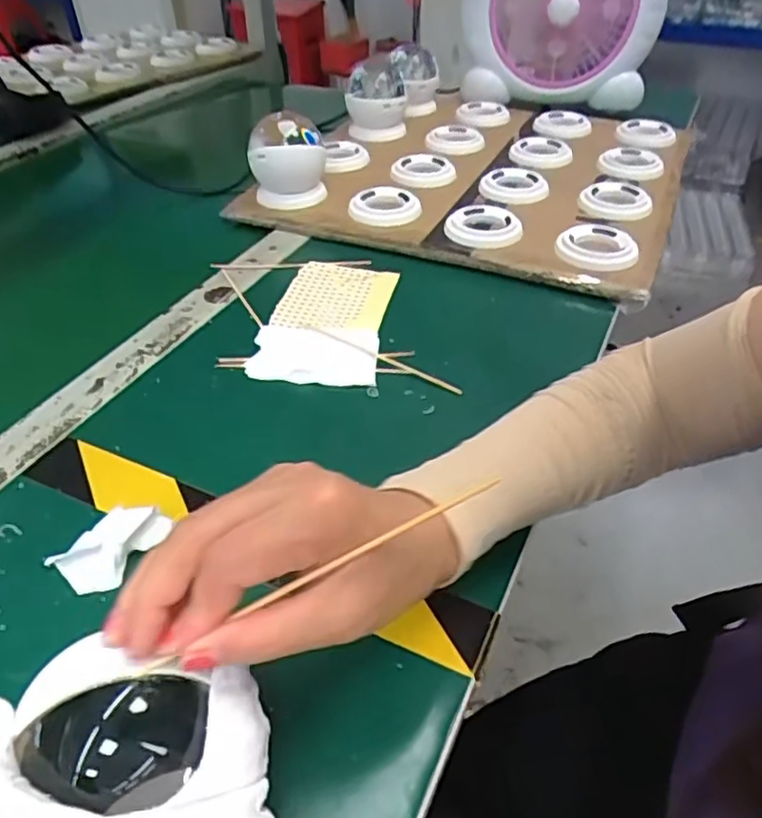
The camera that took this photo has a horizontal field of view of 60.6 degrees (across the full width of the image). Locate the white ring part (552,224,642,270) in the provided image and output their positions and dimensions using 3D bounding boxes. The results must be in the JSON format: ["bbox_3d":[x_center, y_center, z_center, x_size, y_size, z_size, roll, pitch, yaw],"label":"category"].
[{"bbox_3d":[0.195,-0.147,0.596,0.069,0.020,0.070,8,42,8],"label":"white ring part"}]

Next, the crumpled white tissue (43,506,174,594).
[{"bbox_3d":[-0.145,0.072,0.352,0.057,0.028,0.036,-32,51,-31],"label":"crumpled white tissue"}]

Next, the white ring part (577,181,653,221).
[{"bbox_3d":[0.245,-0.217,0.678,0.071,0.012,0.090,27,48,27],"label":"white ring part"}]

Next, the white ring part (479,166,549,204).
[{"bbox_3d":[0.143,-0.245,0.708,0.067,0.014,0.076,-4,42,-5],"label":"white ring part"}]

